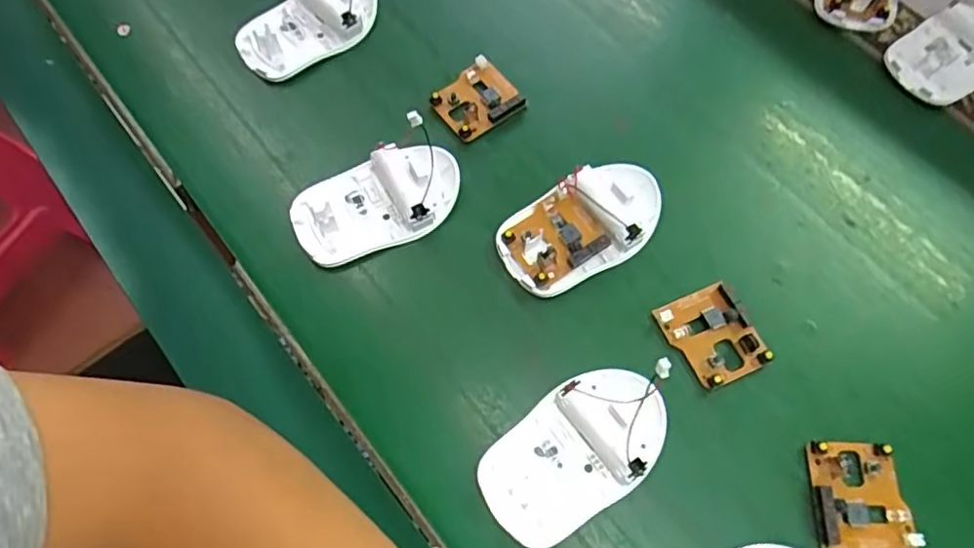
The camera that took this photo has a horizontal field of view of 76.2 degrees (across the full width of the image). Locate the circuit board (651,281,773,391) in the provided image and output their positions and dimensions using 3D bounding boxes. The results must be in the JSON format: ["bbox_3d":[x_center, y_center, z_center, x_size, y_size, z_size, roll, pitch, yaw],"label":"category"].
[{"bbox_3d":[0.119,0.032,0.327,0.042,0.012,0.050,-24,69,-10],"label":"circuit board"}]

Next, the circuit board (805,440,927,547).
[{"bbox_3d":[0.179,0.107,0.297,0.045,0.007,0.049,2,67,1],"label":"circuit board"}]

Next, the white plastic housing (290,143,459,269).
[{"bbox_3d":[-0.063,-0.043,0.355,0.096,0.019,0.055,-27,69,-11],"label":"white plastic housing"}]

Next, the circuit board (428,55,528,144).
[{"bbox_3d":[-0.007,-0.109,0.387,0.046,0.014,0.042,-35,71,-14],"label":"circuit board"}]

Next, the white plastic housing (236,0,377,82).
[{"bbox_3d":[-0.114,-0.165,0.406,0.097,0.021,0.049,-40,72,-15],"label":"white plastic housing"}]

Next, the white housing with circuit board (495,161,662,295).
[{"bbox_3d":[0.055,-0.029,0.349,0.098,0.017,0.053,-32,70,-13],"label":"white housing with circuit board"}]

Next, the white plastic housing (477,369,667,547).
[{"bbox_3d":[0.042,0.086,0.300,0.094,0.020,0.056,-32,70,-13],"label":"white plastic housing"}]

